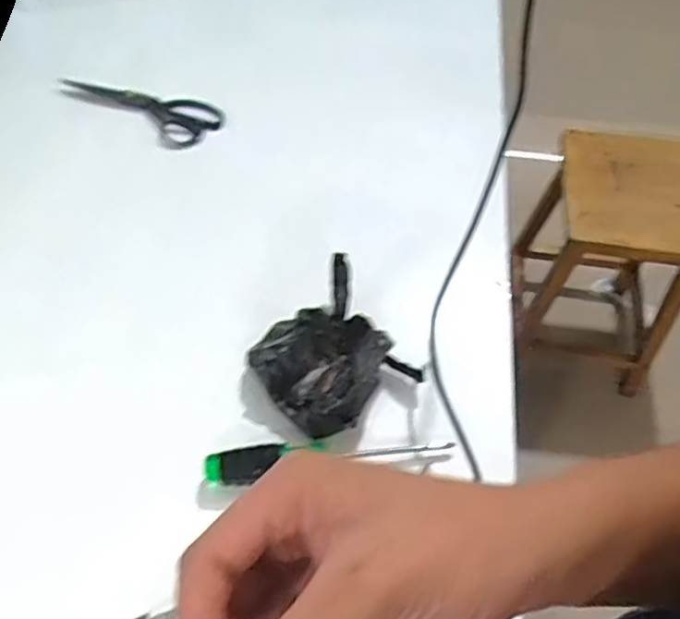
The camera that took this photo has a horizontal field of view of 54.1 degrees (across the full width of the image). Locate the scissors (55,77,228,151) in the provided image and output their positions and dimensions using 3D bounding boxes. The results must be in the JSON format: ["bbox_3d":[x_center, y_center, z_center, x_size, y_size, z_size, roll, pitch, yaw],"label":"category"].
[{"bbox_3d":[-0.272,-0.267,0.879,0.231,0.016,0.080,18,58,11],"label":"scissors"}]

